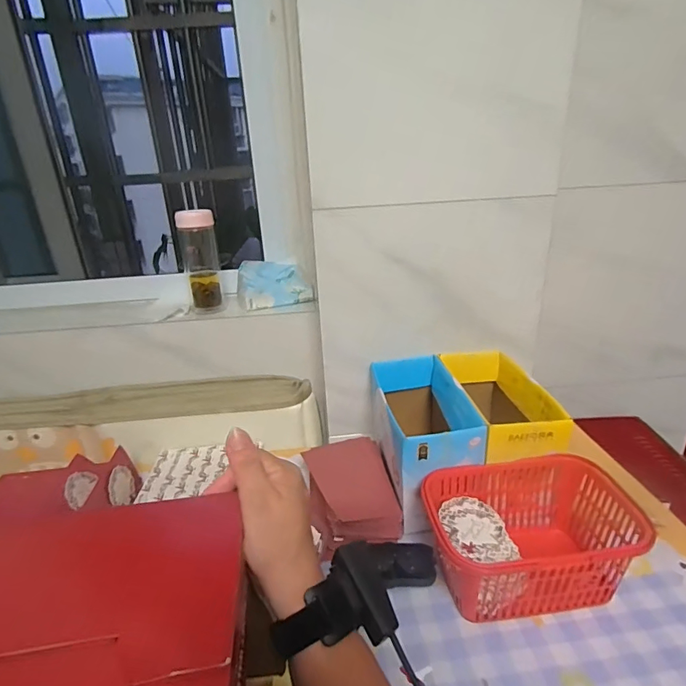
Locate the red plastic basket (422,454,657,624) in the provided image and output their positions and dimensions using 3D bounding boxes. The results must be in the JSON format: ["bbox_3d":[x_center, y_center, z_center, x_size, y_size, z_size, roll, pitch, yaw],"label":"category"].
[{"bbox_3d":[0.212,0.229,0.522,0.217,0.112,0.146,-4,23,-2],"label":"red plastic basket"}]

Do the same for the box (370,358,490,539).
[{"bbox_3d":[0.123,0.135,0.674,0.124,0.136,0.239,-5,23,-6],"label":"box"}]

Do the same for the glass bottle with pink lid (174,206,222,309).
[{"bbox_3d":[-0.261,-0.152,0.813,0.066,0.177,0.054,-10,24,-15],"label":"glass bottle with pink lid"}]

